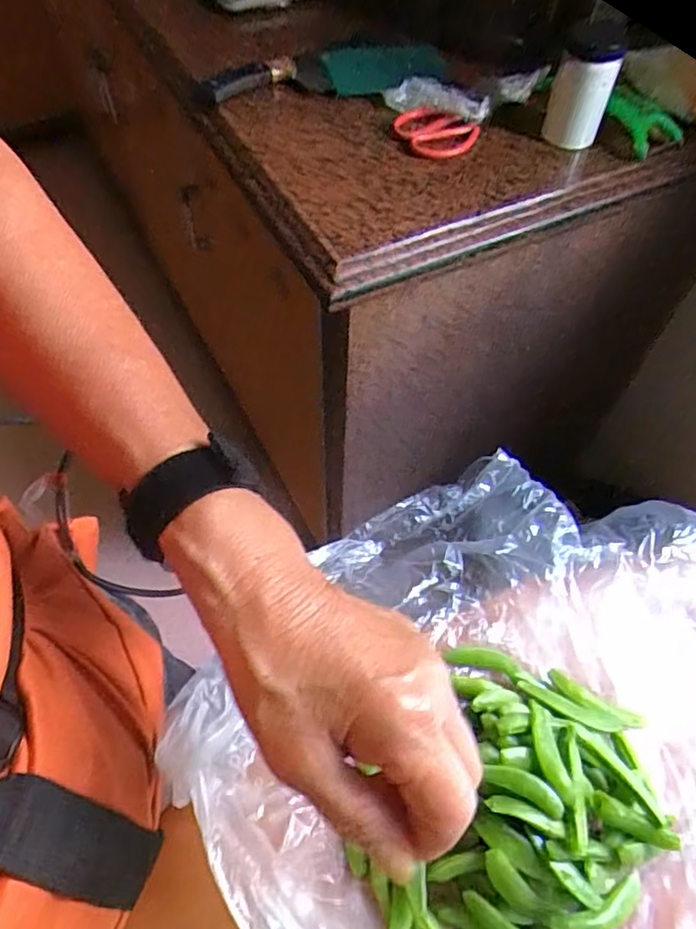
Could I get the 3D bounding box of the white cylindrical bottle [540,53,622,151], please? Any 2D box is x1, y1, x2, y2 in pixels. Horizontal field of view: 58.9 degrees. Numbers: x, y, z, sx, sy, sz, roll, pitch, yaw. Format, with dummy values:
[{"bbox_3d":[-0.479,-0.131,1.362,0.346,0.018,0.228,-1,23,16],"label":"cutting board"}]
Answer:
[{"bbox_3d":[0.241,-0.378,0.644,0.055,0.089,0.047,21,59,12],"label":"white cylindrical bottle"}]

